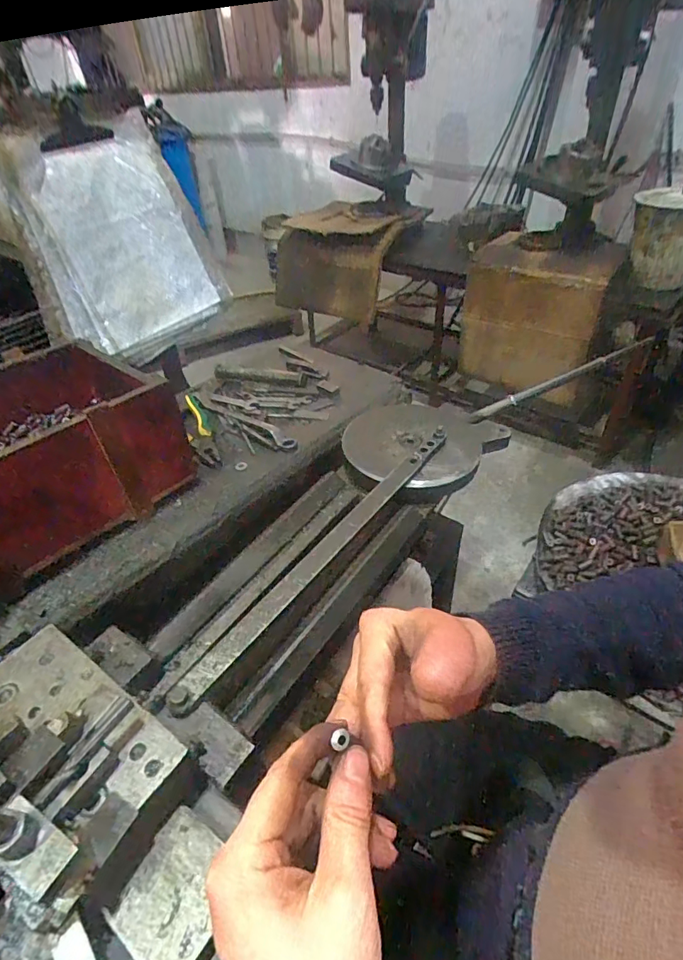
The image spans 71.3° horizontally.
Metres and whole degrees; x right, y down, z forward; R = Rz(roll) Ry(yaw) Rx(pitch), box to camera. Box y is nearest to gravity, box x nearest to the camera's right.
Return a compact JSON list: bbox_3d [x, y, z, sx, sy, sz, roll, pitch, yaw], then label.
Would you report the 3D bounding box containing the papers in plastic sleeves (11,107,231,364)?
[{"bbox_3d":[-0.353,-0.382,0.797,0.042,0.319,0.301,15,52,35],"label":"papers in plastic sleeves"}]

